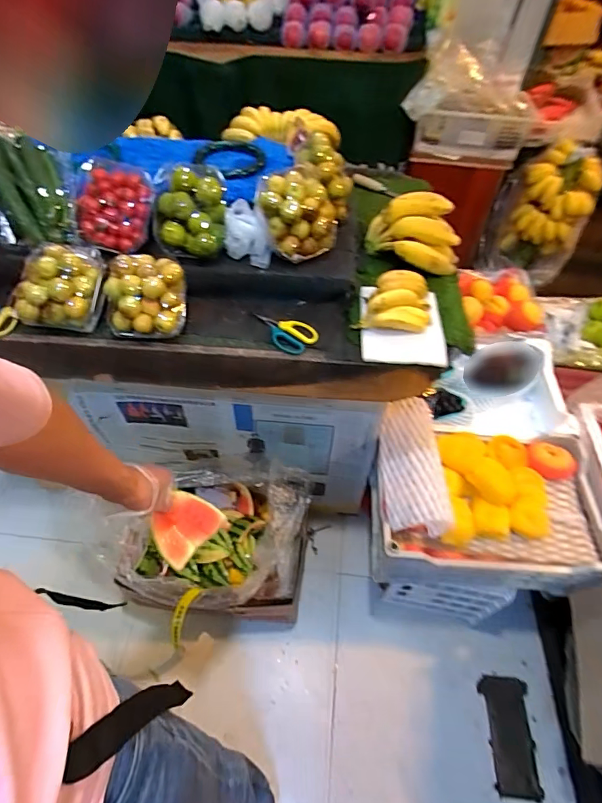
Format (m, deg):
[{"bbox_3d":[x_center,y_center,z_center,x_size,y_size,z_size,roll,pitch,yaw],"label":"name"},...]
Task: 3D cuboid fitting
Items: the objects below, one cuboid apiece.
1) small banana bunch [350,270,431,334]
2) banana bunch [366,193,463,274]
[{"bbox_3d":[0.185,-0.190,0.792,0.118,0.050,0.150,17,53,11],"label":"small banana bunch"},{"bbox_3d":[0.234,-0.353,0.884,0.194,0.122,0.083,19,53,13],"label":"banana bunch"}]

